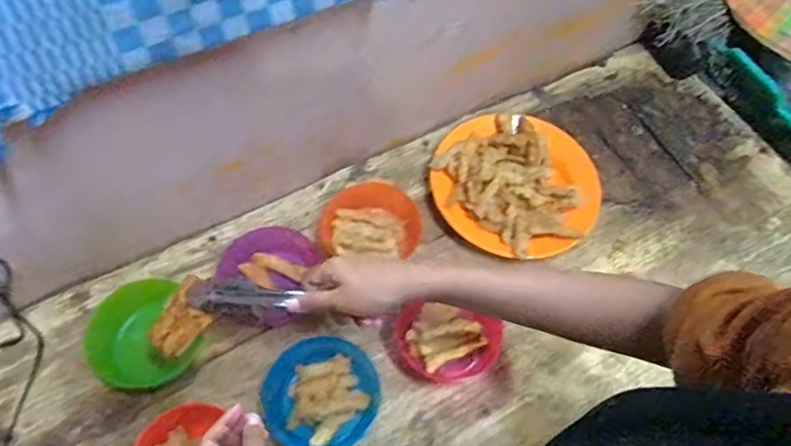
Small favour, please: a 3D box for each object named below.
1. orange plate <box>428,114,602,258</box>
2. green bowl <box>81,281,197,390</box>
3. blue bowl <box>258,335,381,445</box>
[{"bbox_3d":[0.153,-0.050,0.740,0.208,0.044,0.197,3,64,-6],"label":"orange plate"},{"bbox_3d":[-0.277,0.123,0.626,0.104,0.041,0.102,2,61,-3],"label":"green bowl"},{"bbox_3d":[-0.079,0.182,0.612,0.115,0.030,0.115,2,61,-3],"label":"blue bowl"}]

